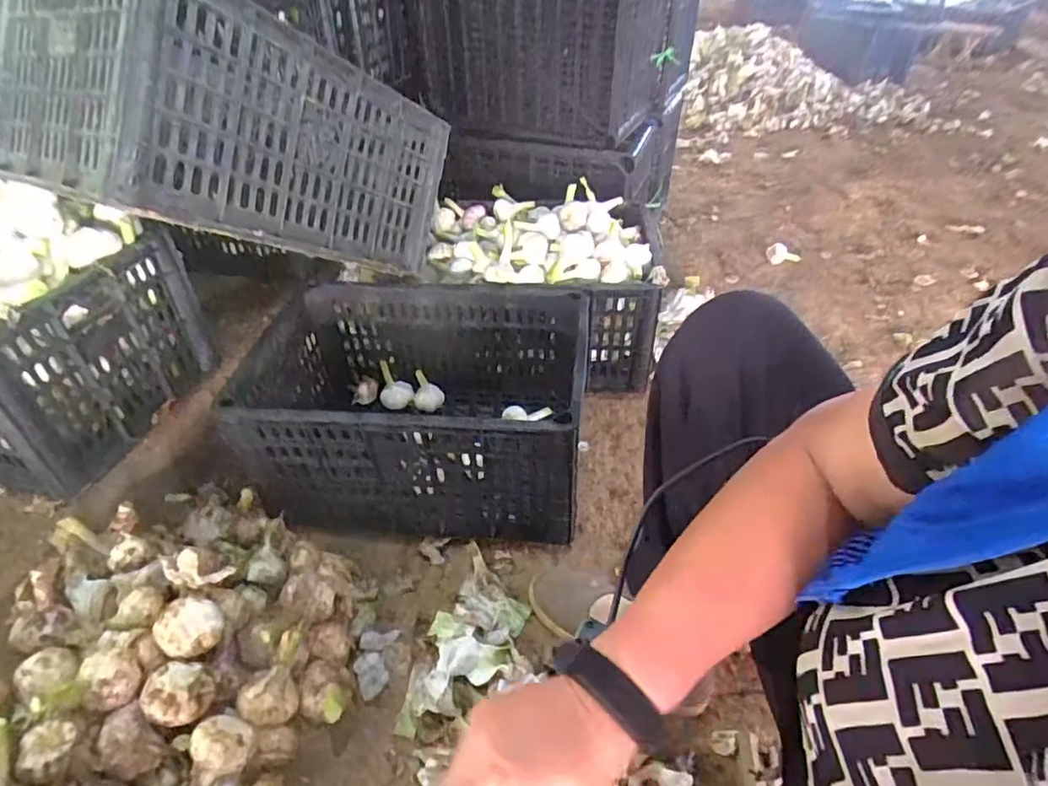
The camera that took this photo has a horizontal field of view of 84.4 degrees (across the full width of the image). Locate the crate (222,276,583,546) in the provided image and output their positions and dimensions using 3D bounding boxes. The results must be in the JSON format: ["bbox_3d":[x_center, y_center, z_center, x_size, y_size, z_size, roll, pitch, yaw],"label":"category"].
[{"bbox_3d":[-0.141,0.010,0.832,0.428,0.228,0.302,5,43,3],"label":"crate"}]

